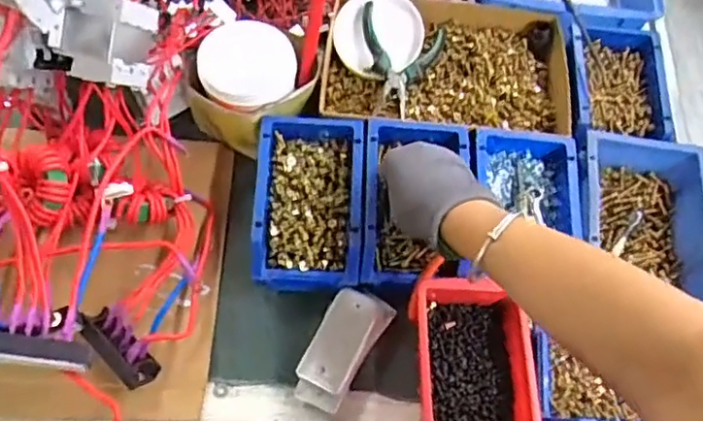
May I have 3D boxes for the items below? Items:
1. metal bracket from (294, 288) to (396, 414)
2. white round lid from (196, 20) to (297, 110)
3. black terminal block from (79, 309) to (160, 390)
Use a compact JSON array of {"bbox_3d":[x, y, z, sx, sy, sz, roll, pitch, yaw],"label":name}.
[{"bbox_3d":[-0.009,0.123,0.554,0.053,0.021,0.112,30,67,10],"label":"metal bracket"},{"bbox_3d":[-0.103,-0.143,0.608,0.093,0.019,0.084,-7,87,-2],"label":"white round lid"},{"bbox_3d":[-0.206,0.119,0.539,0.031,0.026,0.080,-40,73,-19],"label":"black terminal block"}]

